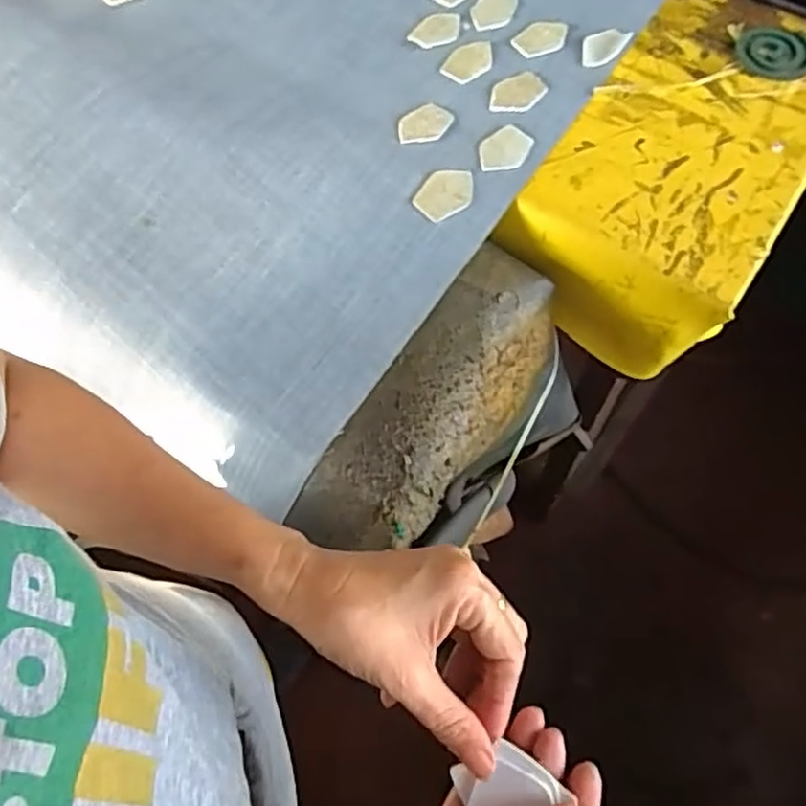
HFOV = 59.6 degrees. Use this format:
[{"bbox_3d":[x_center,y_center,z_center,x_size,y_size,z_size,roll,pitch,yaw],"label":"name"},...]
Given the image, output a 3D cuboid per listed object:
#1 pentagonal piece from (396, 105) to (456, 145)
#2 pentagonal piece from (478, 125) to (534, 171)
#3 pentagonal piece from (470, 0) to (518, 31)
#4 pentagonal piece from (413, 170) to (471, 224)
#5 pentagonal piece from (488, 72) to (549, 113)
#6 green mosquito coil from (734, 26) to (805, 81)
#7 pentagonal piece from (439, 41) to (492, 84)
[{"bbox_3d":[0.019,-0.244,0.610,0.049,0.004,0.042,-10,66,-2],"label":"pentagonal piece"},{"bbox_3d":[0.086,-0.216,0.597,0.039,0.004,0.053,27,70,13],"label":"pentagonal piece"},{"bbox_3d":[0.088,-0.377,0.675,0.039,0.004,0.055,31,71,14],"label":"pentagonal piece"},{"bbox_3d":[0.035,-0.172,0.575,0.040,0.004,0.051,31,75,12],"label":"pentagonal piece"},{"bbox_3d":[0.101,-0.274,0.626,0.056,0.004,0.039,-40,71,-14],"label":"pentagonal piece"},{"bbox_3d":[0.344,-0.324,0.648,0.073,0.004,0.062,13,65,5],"label":"green mosquito coil"},{"bbox_3d":[0.063,-0.315,0.646,0.059,0.004,0.038,-38,70,-14],"label":"pentagonal piece"}]

